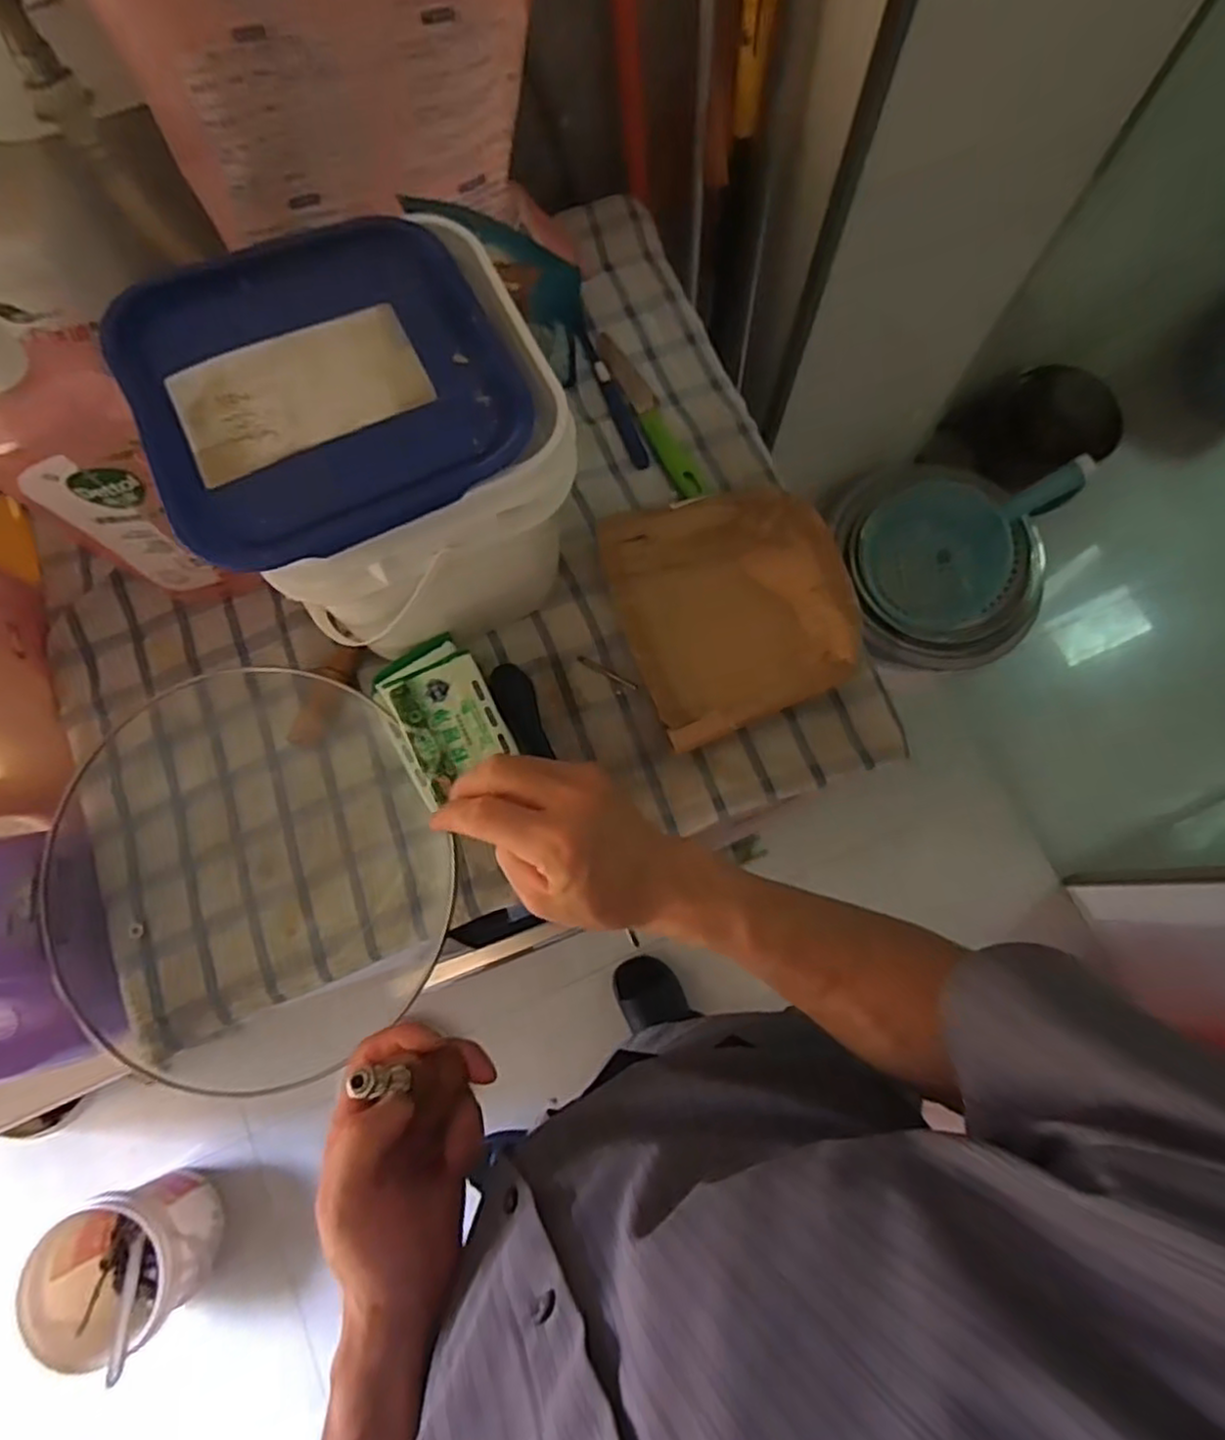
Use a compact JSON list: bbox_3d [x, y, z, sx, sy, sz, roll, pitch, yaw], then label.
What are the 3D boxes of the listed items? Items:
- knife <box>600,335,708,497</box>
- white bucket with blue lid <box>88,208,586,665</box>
[{"bbox_3d":[0.031,-0.262,0.599,0.026,0.009,0.179,-25,77,-5],"label":"knife"},{"bbox_3d":[-0.144,-0.165,0.454,0.203,0.179,0.194,-26,77,-5],"label":"white bucket with blue lid"}]

